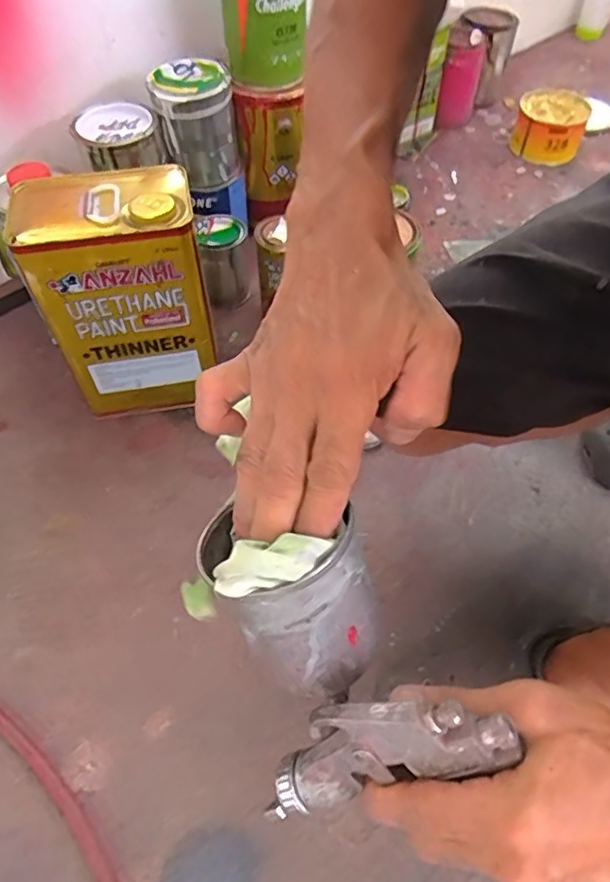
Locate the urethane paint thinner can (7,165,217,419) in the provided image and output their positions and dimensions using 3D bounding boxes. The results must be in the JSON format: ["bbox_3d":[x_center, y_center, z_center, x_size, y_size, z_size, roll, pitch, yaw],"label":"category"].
[{"bbox_3d":[-0.190,-0.158,0.629,0.164,0.227,0.112,-12,56,-6],"label":"urethane paint thinner can"}]

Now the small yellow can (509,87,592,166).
[{"bbox_3d":[0.442,-0.566,1.039,0.123,0.071,0.147,18,58,12],"label":"small yellow can"}]

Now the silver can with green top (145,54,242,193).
[{"bbox_3d":[-0.138,-0.401,0.730,0.094,0.115,0.087,-13,57,-8],"label":"silver can with green top"}]

